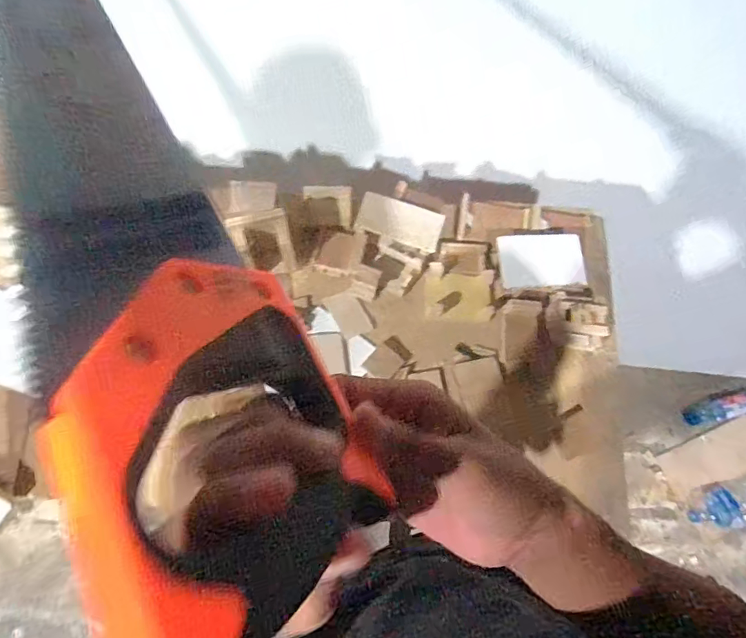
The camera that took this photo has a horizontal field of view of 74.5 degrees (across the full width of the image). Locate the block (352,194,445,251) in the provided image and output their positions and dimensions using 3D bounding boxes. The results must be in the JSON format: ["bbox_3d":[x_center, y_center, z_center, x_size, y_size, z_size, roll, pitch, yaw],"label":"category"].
[{"bbox_3d":[0.043,-0.156,0.787,0.135,0.017,0.063,18,104,6],"label":"block"}]

